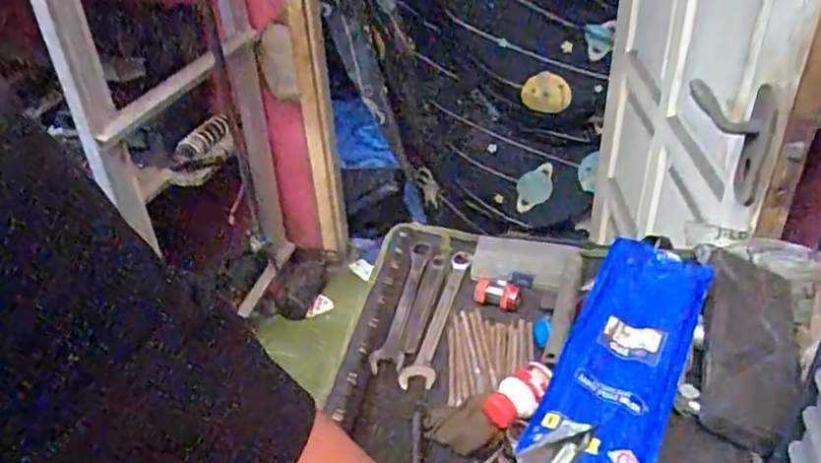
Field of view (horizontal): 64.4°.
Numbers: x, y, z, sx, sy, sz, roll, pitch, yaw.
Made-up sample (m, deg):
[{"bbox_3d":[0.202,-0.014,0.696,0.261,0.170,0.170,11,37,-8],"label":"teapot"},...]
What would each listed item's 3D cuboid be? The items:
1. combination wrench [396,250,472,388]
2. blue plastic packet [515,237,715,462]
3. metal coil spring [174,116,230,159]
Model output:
[{"bbox_3d":[0.034,0.097,0.760,0.037,0.014,0.223,7,36,15],"label":"combination wrench"},{"bbox_3d":[0.195,0.138,0.617,0.106,0.021,0.345,25,53,14],"label":"blue plastic packet"},{"bbox_3d":[-0.518,-0.242,1.641,0.141,0.058,0.044,-37,42,-6],"label":"metal coil spring"}]

